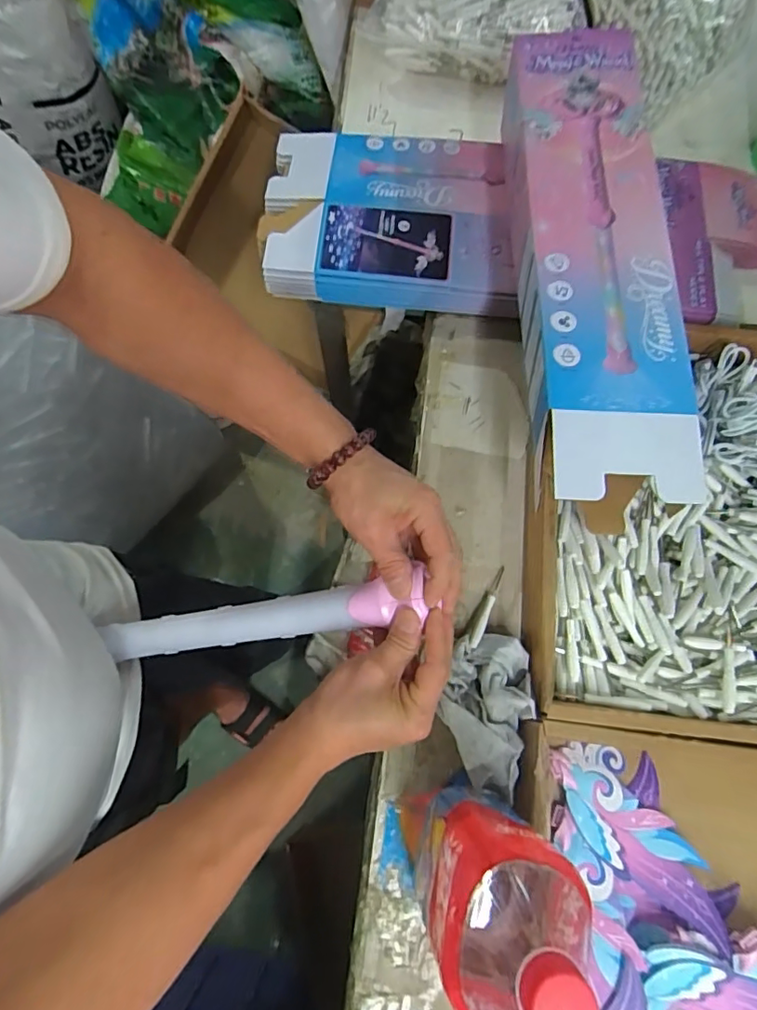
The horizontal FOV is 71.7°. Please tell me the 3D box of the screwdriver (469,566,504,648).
[{"bbox_3d":[0.099,0.093,0.477,0.009,0.011,0.081,25,61,7],"label":"screwdriver"}]

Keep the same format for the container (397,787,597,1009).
[{"bbox_3d":[0.074,0.246,0.324,0.097,0.216,0.091,-13,74,-4],"label":"container"}]

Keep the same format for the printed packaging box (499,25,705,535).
[{"bbox_3d":[0.177,-0.215,0.463,0.120,0.076,0.476,0,73,0],"label":"printed packaging box"}]

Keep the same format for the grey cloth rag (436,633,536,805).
[{"bbox_3d":[0.089,0.170,0.438,0.069,0.045,0.120,16,74,5],"label":"grey cloth rag"}]

